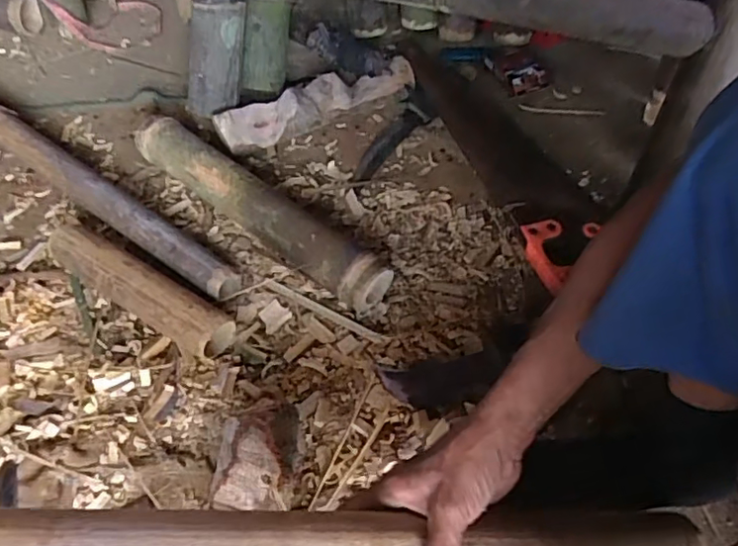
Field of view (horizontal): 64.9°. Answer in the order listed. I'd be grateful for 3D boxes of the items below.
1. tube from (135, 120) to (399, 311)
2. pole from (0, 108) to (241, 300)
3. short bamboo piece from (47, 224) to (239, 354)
[{"bbox_3d":[-0.149,-0.093,0.764,0.420,0.068,0.075,35,63,21],"label":"tube"},{"bbox_3d":[-0.423,-0.140,0.808,0.651,0.052,0.046,32,62,19],"label":"pole"},{"bbox_3d":[-0.275,0.020,0.697,0.255,0.060,0.062,27,61,17],"label":"short bamboo piece"}]

